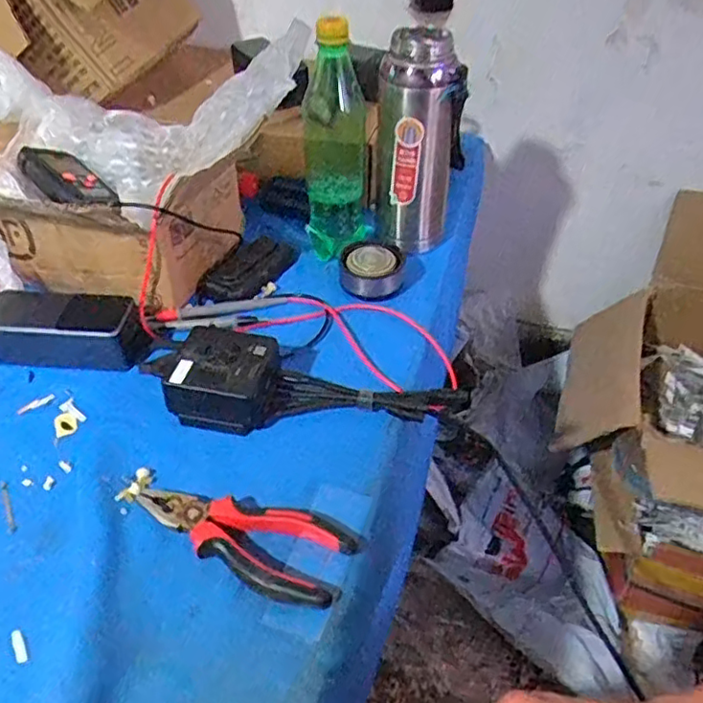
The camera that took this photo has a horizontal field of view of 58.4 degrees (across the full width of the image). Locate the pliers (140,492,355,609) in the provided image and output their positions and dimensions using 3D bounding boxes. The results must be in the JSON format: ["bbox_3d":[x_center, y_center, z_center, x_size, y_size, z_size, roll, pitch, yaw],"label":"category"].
[{"bbox_3d":[-0.078,0.125,0.441,0.156,0.016,0.062,19,47,18],"label":"pliers"}]

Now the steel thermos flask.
[{"bbox_3d":[0.069,-0.214,0.658,0.085,0.212,0.076,3,42,3],"label":"steel thermos flask"}]

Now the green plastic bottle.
[{"bbox_3d":[-0.018,-0.217,0.649,0.068,0.218,0.082,-3,44,-3],"label":"green plastic bottle"}]

